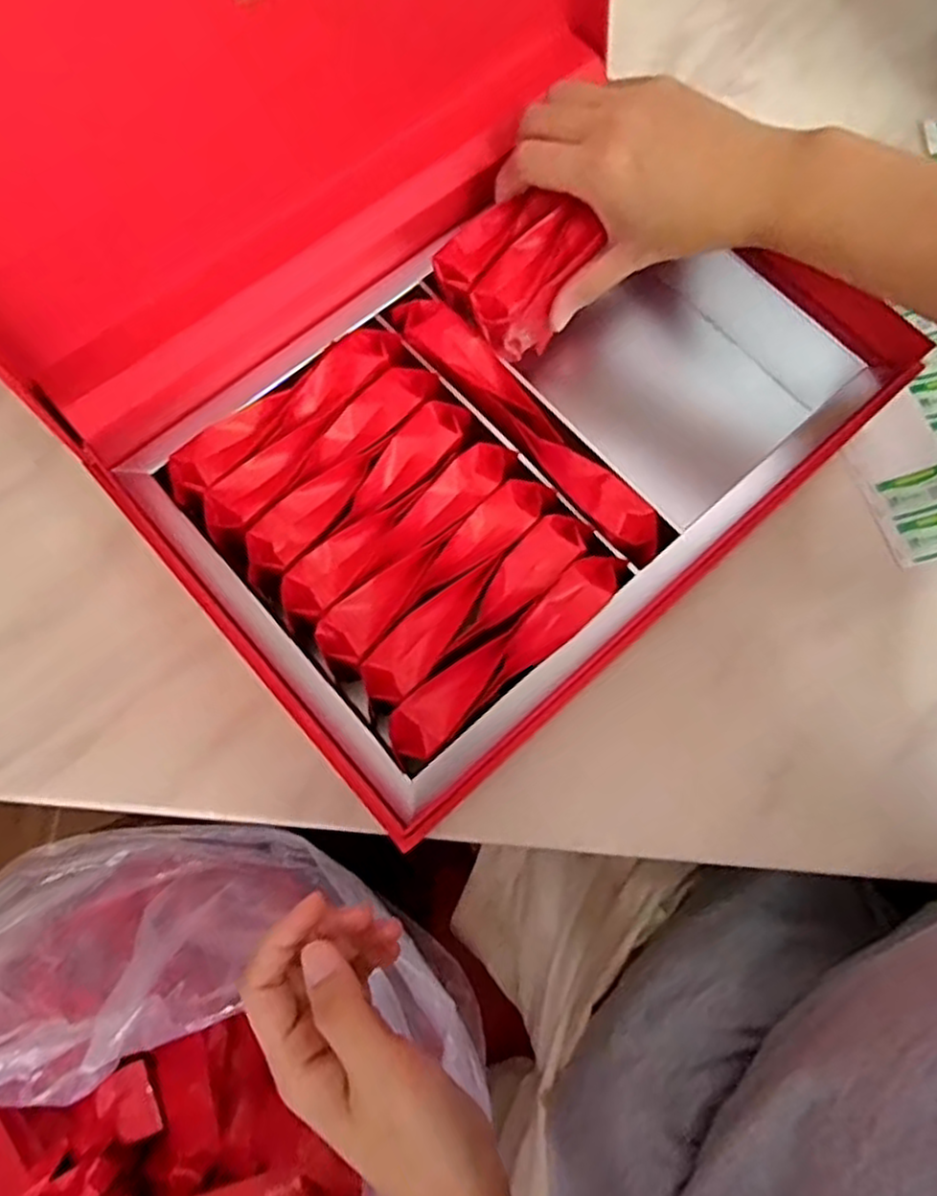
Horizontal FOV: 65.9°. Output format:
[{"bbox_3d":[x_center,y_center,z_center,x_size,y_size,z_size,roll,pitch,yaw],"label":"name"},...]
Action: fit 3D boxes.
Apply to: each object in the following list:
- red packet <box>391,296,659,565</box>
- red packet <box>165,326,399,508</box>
[{"bbox_3d":[0.030,-0.089,0.368,0.029,0.016,0.179,-40,79,-13],"label":"red packet"},{"bbox_3d":[-0.091,-0.093,0.368,0.134,0.020,0.029,-37,78,-12],"label":"red packet"}]

